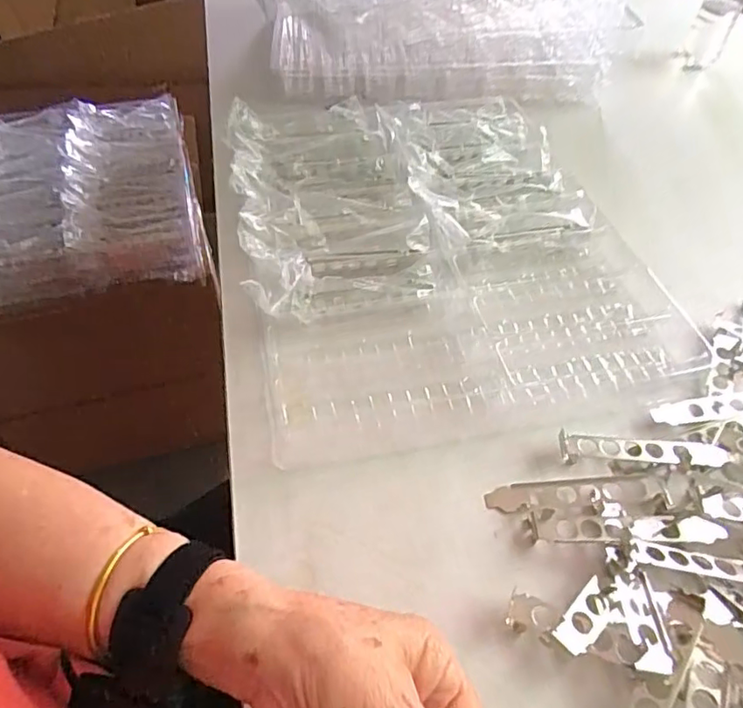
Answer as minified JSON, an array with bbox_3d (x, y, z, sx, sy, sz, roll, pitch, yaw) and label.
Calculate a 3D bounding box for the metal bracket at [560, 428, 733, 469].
[{"bbox_3d":[0.195,0.068,0.399,0.119,0.010,0.021,2,50,1],"label":"metal bracket"}]

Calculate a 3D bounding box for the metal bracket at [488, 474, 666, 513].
[{"bbox_3d":[0.138,0.095,0.384,0.120,0.006,0.019,-3,50,-3],"label":"metal bracket"}]

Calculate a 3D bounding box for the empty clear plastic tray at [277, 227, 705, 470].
[{"bbox_3d":[0.088,-0.019,0.464,0.348,0.021,0.165,-11,51,-9],"label":"empty clear plastic tray"}]

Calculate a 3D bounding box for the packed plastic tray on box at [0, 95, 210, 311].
[{"bbox_3d":[-0.468,-0.263,0.911,0.339,0.116,0.386,-13,52,-12],"label":"packed plastic tray on box"}]

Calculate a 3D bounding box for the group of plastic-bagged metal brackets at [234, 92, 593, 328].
[{"bbox_3d":[0.031,-0.174,0.573,0.332,0.052,0.317,-10,51,-9],"label":"group of plastic-bagged metal brackets"}]

